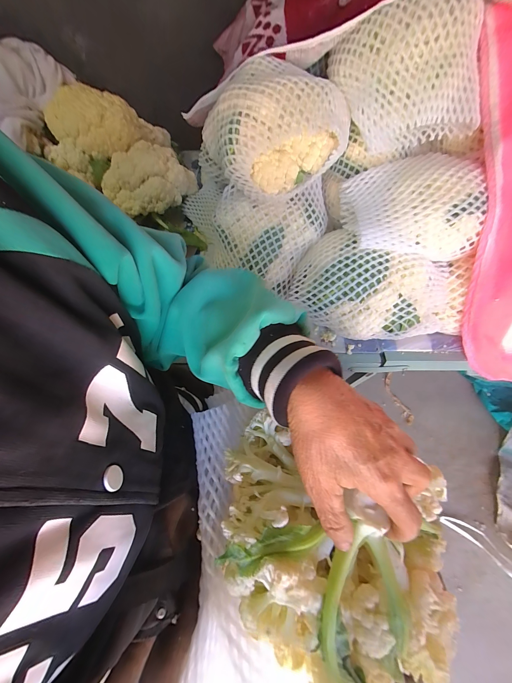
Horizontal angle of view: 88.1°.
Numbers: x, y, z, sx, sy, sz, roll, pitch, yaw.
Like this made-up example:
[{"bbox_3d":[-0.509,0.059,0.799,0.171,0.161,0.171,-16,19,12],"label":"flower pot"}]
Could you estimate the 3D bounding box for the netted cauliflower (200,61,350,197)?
[{"bbox_3d":[0.024,-0.321,0.406,0.207,0.120,0.159,-10,59,-5],"label":"netted cauliflower"}]

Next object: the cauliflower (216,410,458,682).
[{"bbox_3d":[0.067,0.172,0.224,0.210,0.094,0.171,18,60,12],"label":"cauliflower"}]

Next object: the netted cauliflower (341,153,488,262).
[{"bbox_3d":[0.229,-0.205,0.395,0.172,0.083,0.130,-1,58,1],"label":"netted cauliflower"}]

